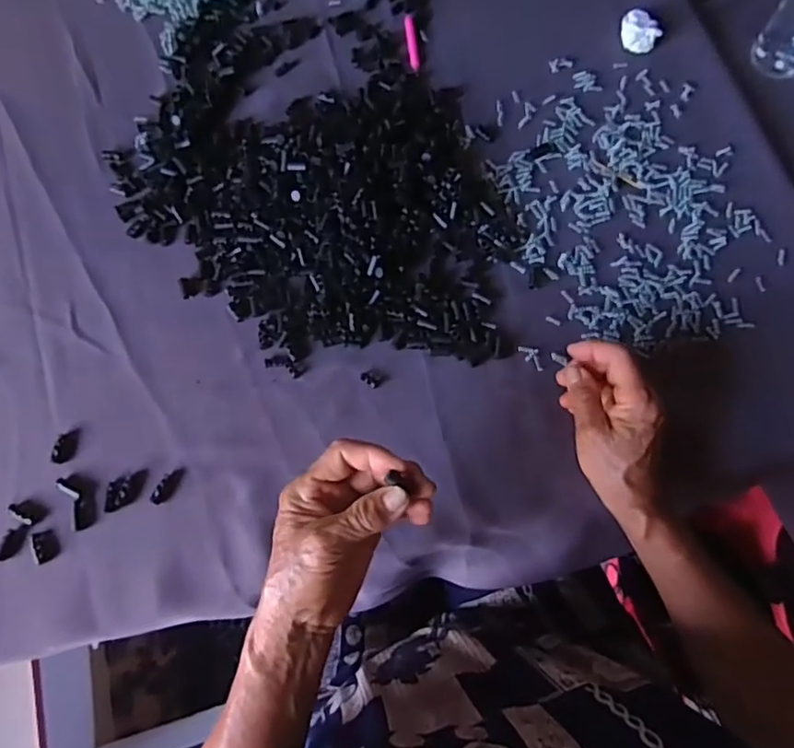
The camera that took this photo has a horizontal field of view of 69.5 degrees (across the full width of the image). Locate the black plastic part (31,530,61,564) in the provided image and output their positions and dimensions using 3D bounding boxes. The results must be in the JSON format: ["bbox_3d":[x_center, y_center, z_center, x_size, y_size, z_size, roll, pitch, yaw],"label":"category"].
[{"bbox_3d":[-0.277,0.135,0.451,0.019,0.004,0.025,-23,73,-6],"label":"black plastic part"}]

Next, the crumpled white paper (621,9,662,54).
[{"bbox_3d":[0.241,-0.341,0.573,0.028,0.021,0.038,-35,75,-9],"label":"crumpled white paper"}]

